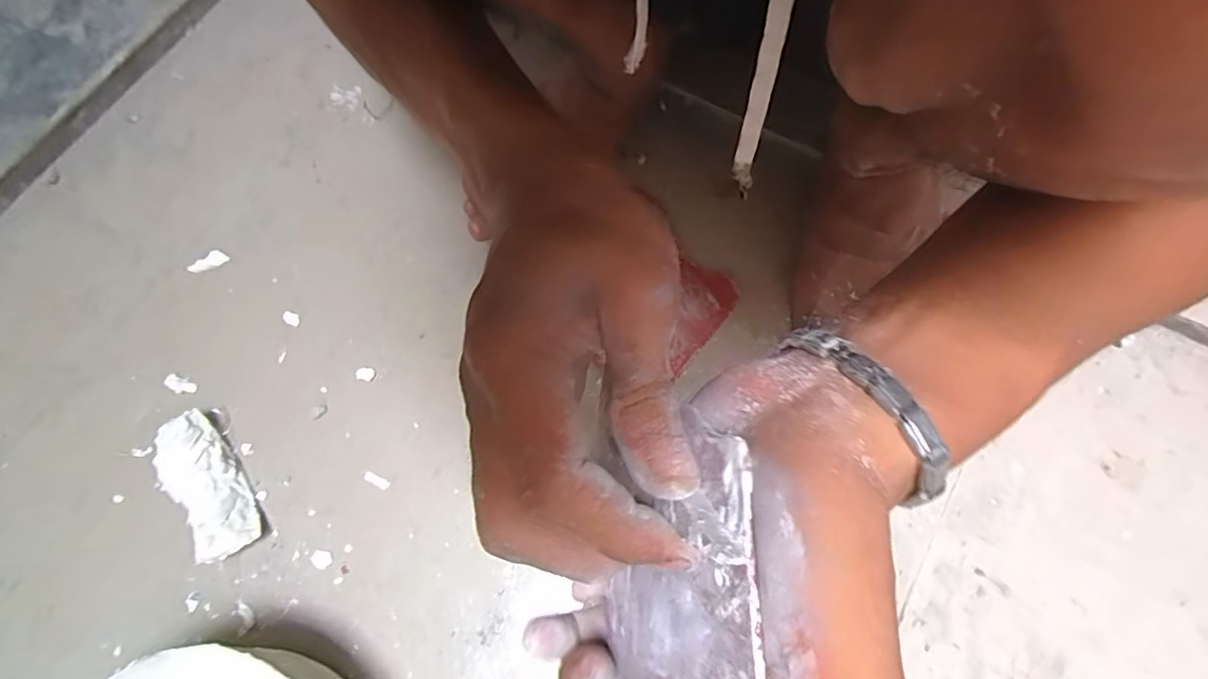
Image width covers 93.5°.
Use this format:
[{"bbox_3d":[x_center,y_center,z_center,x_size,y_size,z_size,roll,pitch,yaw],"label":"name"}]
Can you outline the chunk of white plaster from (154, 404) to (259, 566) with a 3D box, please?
[{"bbox_3d":[-0.280,0.104,0.400,0.042,0.026,0.102,-32,75,-8],"label":"chunk of white plaster"}]

